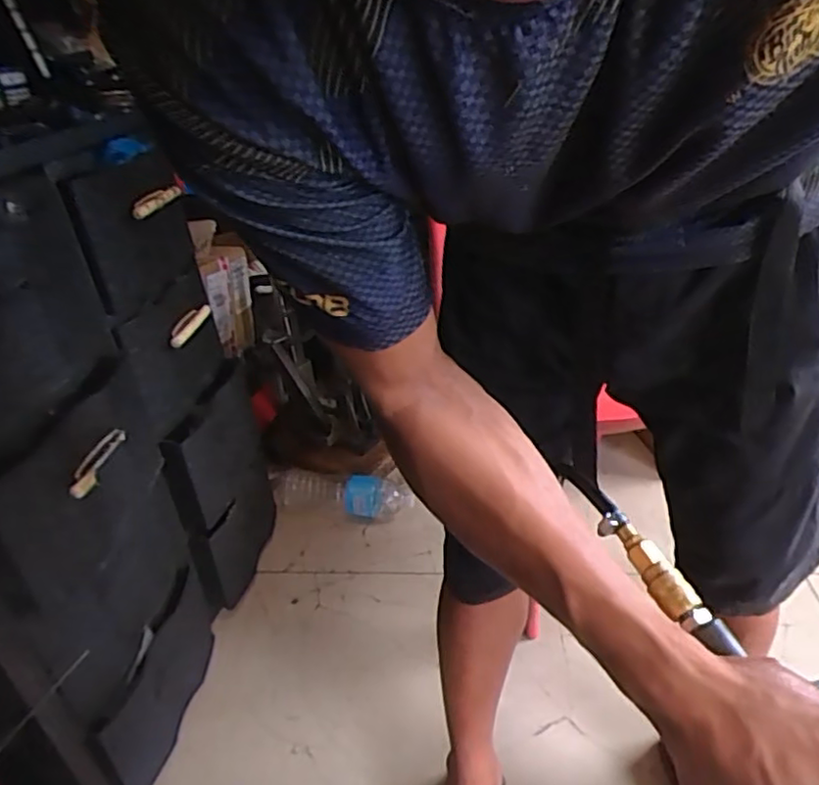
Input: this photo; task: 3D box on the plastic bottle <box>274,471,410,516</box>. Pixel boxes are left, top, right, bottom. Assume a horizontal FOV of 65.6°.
[{"bbox_3d":[-0.149,0.227,1.435,0.314,0.087,0.101,3,32,14],"label":"plastic bottle"}]

